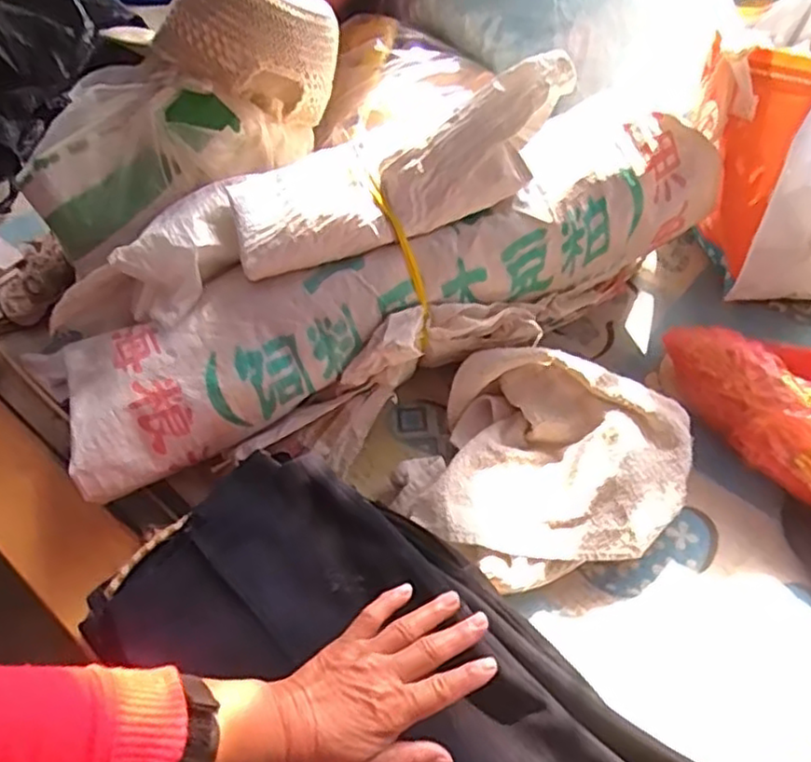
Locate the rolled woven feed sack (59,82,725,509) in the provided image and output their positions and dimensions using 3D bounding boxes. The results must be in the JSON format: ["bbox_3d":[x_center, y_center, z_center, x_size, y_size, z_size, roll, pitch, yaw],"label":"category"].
[{"bbox_3d":[0.003,-0.093,0.676,0.673,0.168,0.187,-23,55,-12],"label":"rolled woven feed sack"}]

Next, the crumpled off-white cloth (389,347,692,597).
[{"bbox_3d":[0.129,0.085,0.651,0.226,0.094,0.218,24,59,21],"label":"crumpled off-white cloth"}]

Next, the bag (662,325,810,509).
[{"bbox_3d":[0.396,0.005,0.698,0.197,0.089,0.229,-33,58,-19],"label":"bag"}]

